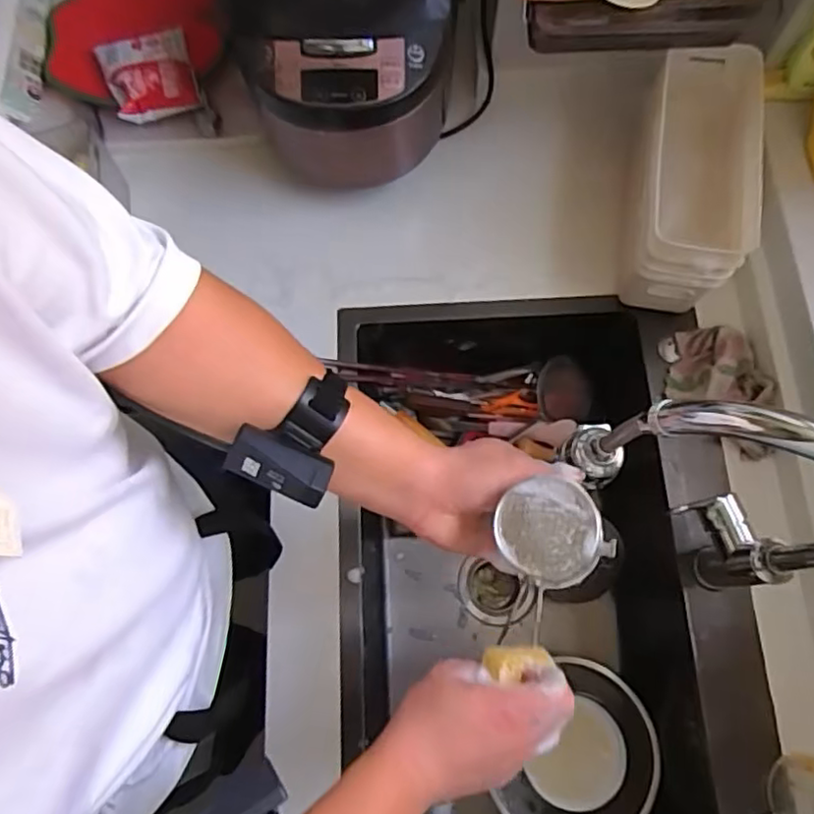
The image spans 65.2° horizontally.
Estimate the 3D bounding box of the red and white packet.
[{"bbox_3d":[-0.351,-0.450,0.862,0.120,0.047,0.112,-14,73,-4],"label":"red and white packet"}]

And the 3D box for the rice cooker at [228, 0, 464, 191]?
[{"bbox_3d":[-0.060,-0.452,0.770,0.223,0.260,0.326,12,73,4],"label":"rice cooker"}]

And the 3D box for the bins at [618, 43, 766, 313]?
[{"bbox_3d":[0.340,-0.258,0.760,0.137,0.166,0.272,14,73,5],"label":"bins"}]

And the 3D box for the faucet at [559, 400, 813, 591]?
[{"bbox_3d":[0.250,0.065,0.534,0.219,0.360,0.061,26,74,8],"label":"faucet"}]

